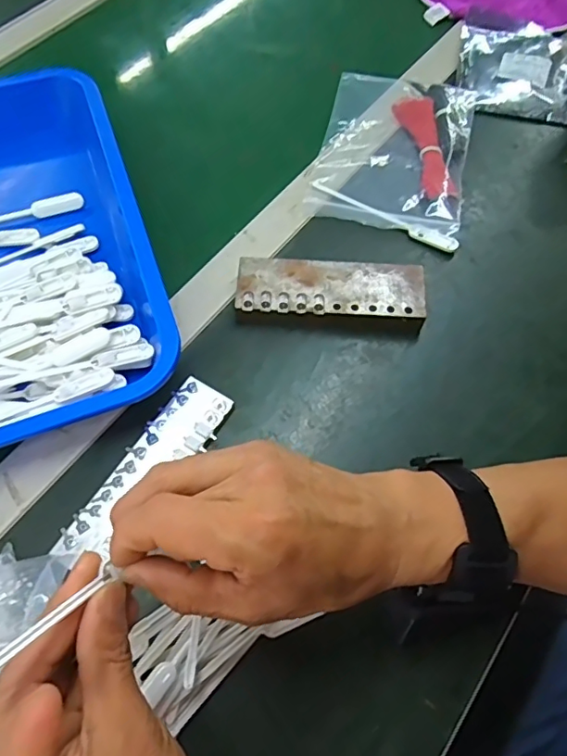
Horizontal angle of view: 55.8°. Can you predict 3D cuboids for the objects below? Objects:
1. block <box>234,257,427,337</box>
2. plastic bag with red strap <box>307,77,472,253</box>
[{"bbox_3d":[0.038,-0.067,0.437,0.148,0.025,0.059,5,64,1],"label":"block"},{"bbox_3d":[0.107,-0.220,0.518,0.143,0.012,0.197,16,64,6],"label":"plastic bag with red strap"}]

